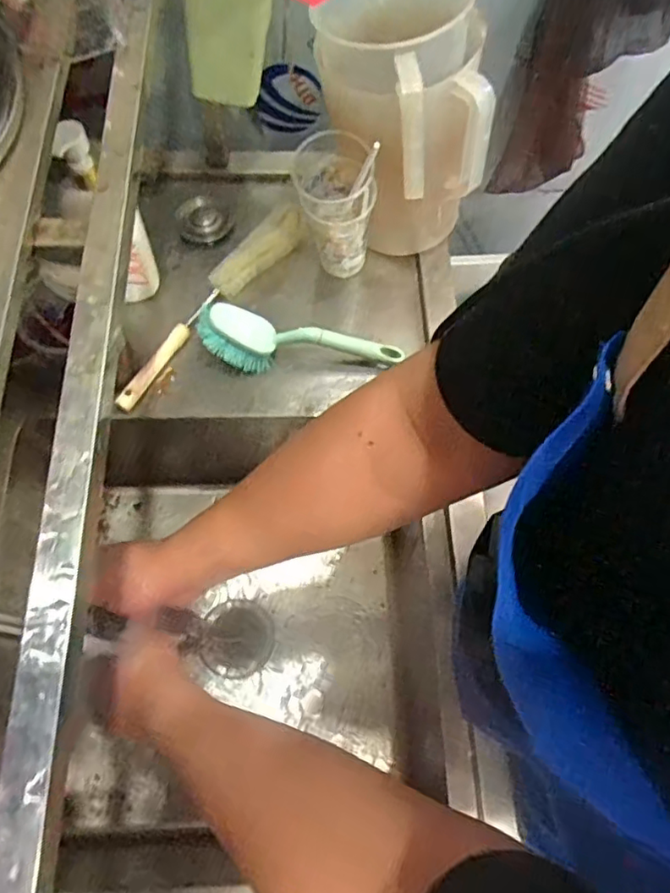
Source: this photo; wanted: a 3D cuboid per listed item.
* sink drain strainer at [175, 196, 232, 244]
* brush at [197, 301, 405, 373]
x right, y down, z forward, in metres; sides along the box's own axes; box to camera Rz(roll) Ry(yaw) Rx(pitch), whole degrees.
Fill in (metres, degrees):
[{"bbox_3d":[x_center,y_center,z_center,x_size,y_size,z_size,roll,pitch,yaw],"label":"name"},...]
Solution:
[{"bbox_3d":[-0.195,-0.335,0.871,0.072,0.022,0.074,1,67,-2],"label":"sink drain strainer"},{"bbox_3d":[-0.047,-0.134,0.755,0.245,0.069,0.058,2,67,-2],"label":"brush"}]

